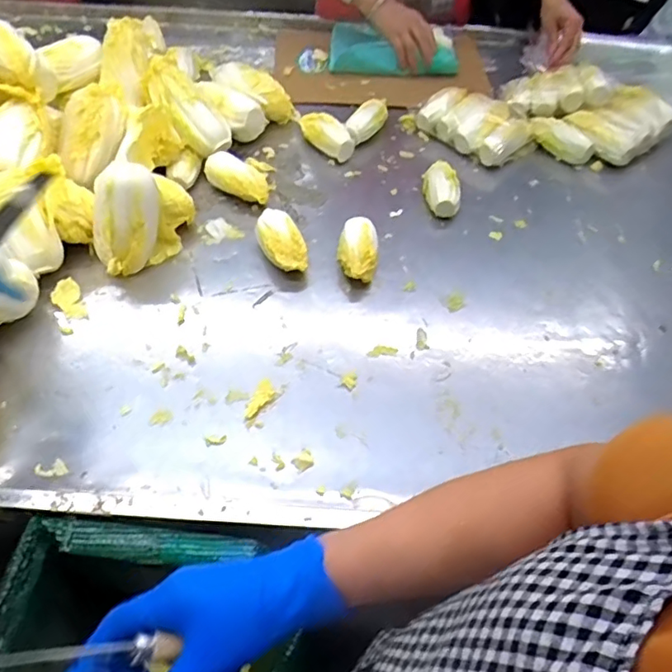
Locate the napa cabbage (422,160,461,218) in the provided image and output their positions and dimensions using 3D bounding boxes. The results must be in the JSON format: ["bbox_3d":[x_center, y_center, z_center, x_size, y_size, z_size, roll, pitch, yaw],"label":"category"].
[{"bbox_3d":[0.162,-0.232,0.873,0.053,0.041,0.118,-5,51,-5],"label":"napa cabbage"}]

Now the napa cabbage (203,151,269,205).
[{"bbox_3d":[-0.152,-0.237,0.858,0.115,0.053,0.045,29,56,21],"label":"napa cabbage"}]

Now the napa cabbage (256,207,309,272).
[{"bbox_3d":[-0.075,-0.124,0.769,0.052,0.056,0.100,-20,56,-18],"label":"napa cabbage"}]

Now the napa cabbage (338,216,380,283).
[{"bbox_3d":[0.030,-0.112,0.766,0.053,0.054,0.094,5,52,0],"label":"napa cabbage"}]

